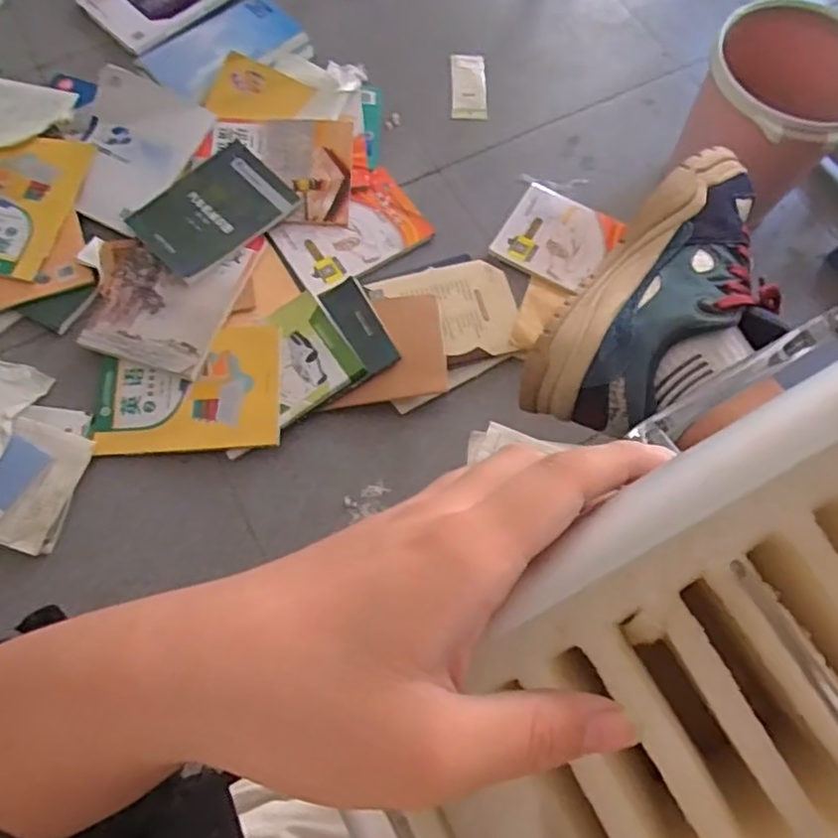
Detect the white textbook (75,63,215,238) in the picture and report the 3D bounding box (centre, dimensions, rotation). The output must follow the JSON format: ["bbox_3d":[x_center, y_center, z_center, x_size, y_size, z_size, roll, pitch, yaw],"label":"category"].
[{"bbox_3d":[-0.515,-0.473,1.143,0.201,0.022,0.275,25,80,-1],"label":"white textbook"}]

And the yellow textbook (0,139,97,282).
[{"bbox_3d":[-0.719,-0.378,1.123,0.216,0.022,0.278,14,70,3],"label":"yellow textbook"}]

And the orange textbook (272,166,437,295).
[{"bbox_3d":[-0.114,-0.324,1.125,0.260,0.020,0.174,-35,73,-18],"label":"orange textbook"}]

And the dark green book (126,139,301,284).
[{"bbox_3d":[-0.355,-0.366,1.122,0.183,0.016,0.250,41,73,12],"label":"dark green book"}]

